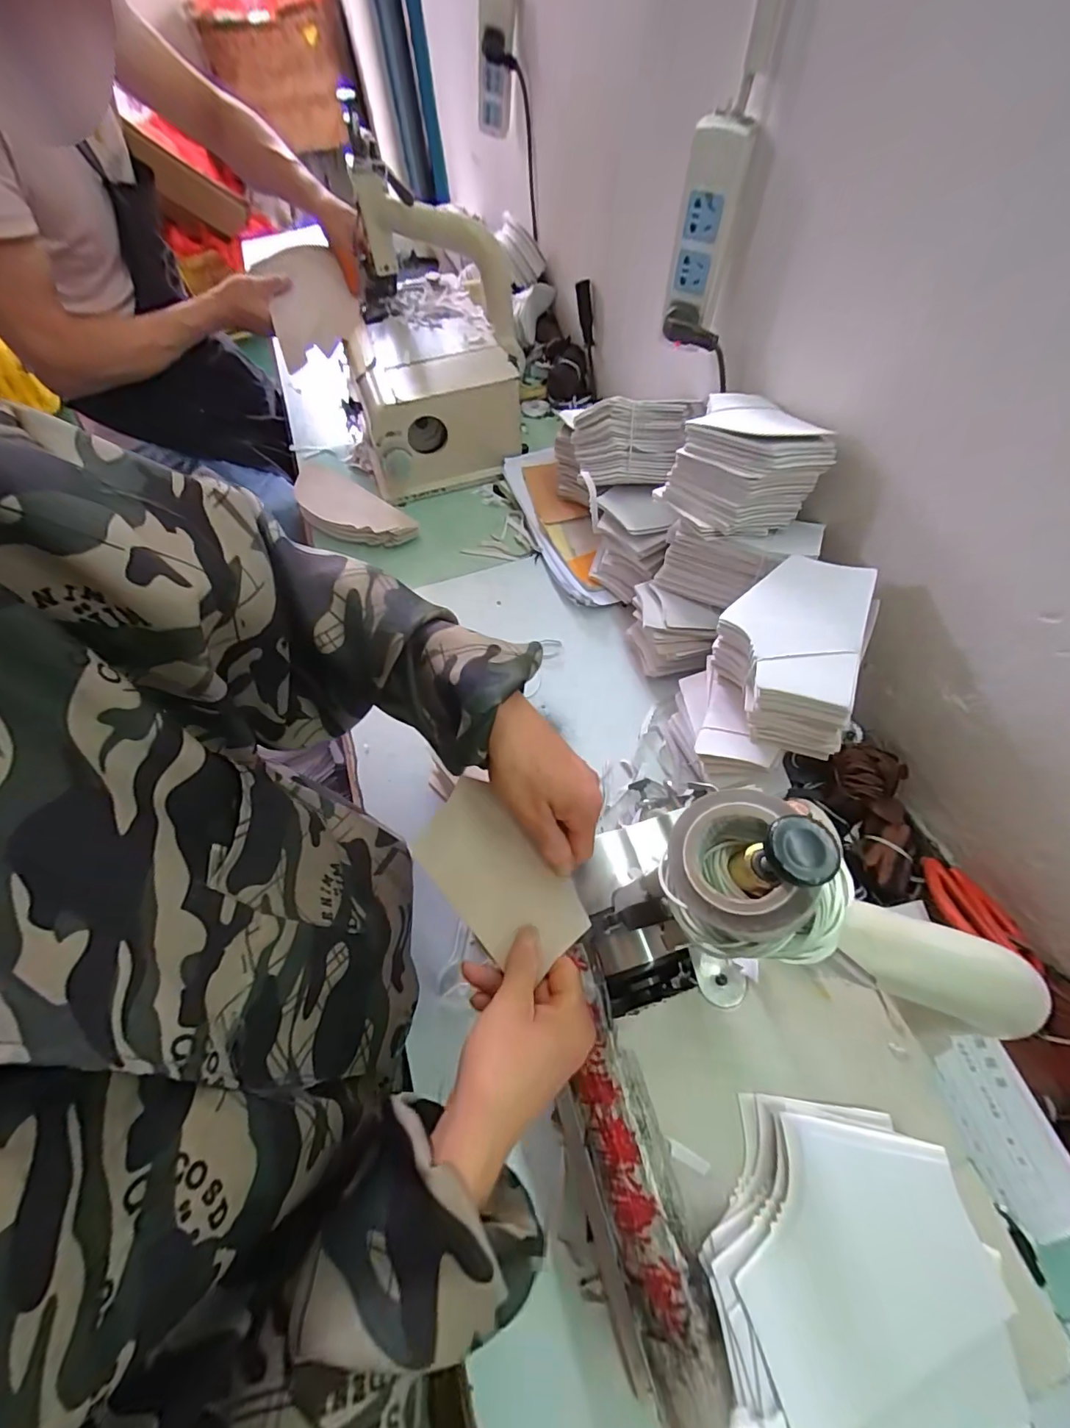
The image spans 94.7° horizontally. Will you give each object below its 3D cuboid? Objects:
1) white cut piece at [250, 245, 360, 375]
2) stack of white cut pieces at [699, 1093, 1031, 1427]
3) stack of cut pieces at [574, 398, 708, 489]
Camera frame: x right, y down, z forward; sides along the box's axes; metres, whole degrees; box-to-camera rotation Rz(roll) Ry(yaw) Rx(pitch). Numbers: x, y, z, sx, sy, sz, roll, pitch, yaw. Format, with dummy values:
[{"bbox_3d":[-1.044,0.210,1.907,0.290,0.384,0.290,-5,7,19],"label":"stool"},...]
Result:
[{"bbox_3d":[-0.339,-0.627,0.749,0.122,0.028,0.205,-16,79,-11],"label":"white cut piece"},{"bbox_3d":[0.171,0.301,0.266,0.145,0.023,0.140,5,63,5],"label":"stack of white cut pieces"},{"bbox_3d":[0.113,-0.331,0.601,0.130,0.091,0.067,4,36,0],"label":"stack of cut pieces"}]

